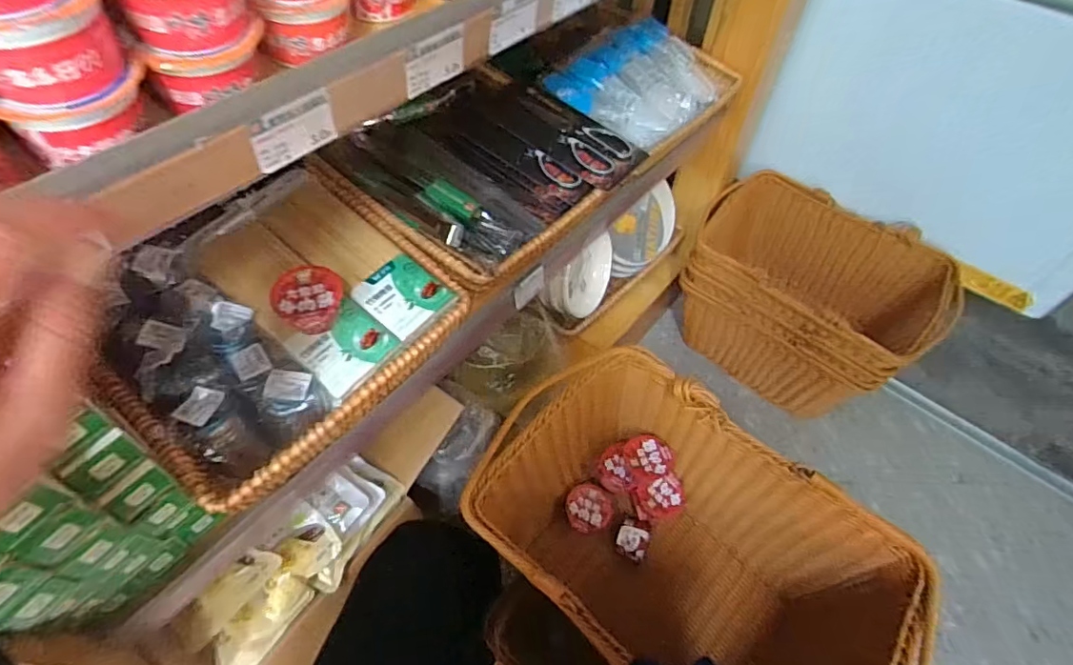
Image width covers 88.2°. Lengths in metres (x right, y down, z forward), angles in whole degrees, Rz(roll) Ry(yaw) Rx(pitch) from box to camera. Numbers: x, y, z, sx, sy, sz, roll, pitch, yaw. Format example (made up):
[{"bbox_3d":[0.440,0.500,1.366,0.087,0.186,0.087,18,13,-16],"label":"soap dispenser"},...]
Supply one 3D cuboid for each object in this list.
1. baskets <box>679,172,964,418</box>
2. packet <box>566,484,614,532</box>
[{"bbox_3d":[0.582,-0.066,1.253,0.495,0.323,0.328,34,58,20],"label":"baskets"},{"bbox_3d":[0.079,0.263,0.842,0.068,0.023,0.076,-2,53,-6],"label":"packet"}]

